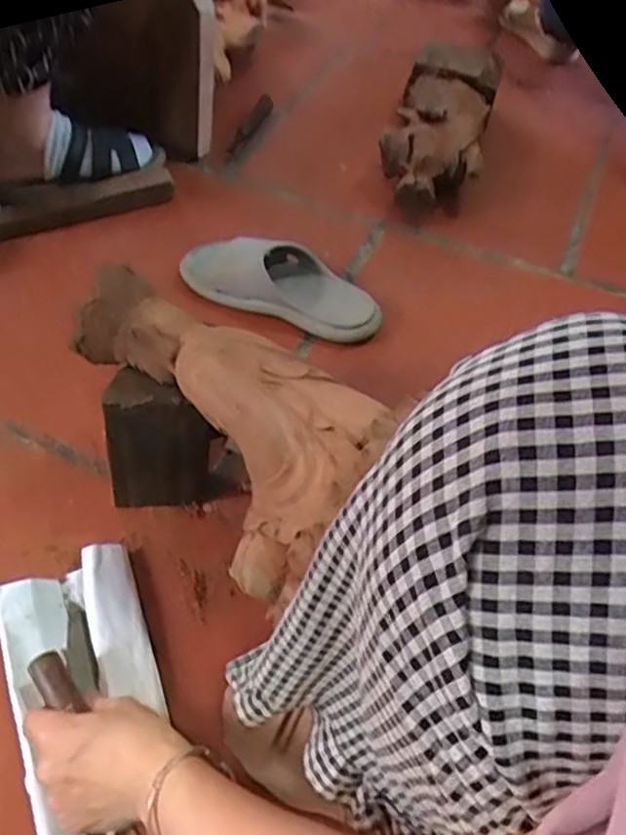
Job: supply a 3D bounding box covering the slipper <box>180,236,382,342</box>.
[{"bbox_3d":[-0.036,-0.180,0.837,0.265,0.051,0.122,19,53,11],"label":"slipper"}]

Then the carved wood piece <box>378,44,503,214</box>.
[{"bbox_3d":[0.205,-0.468,1.063,0.150,0.092,0.374,14,52,7],"label":"carved wood piece"}]

